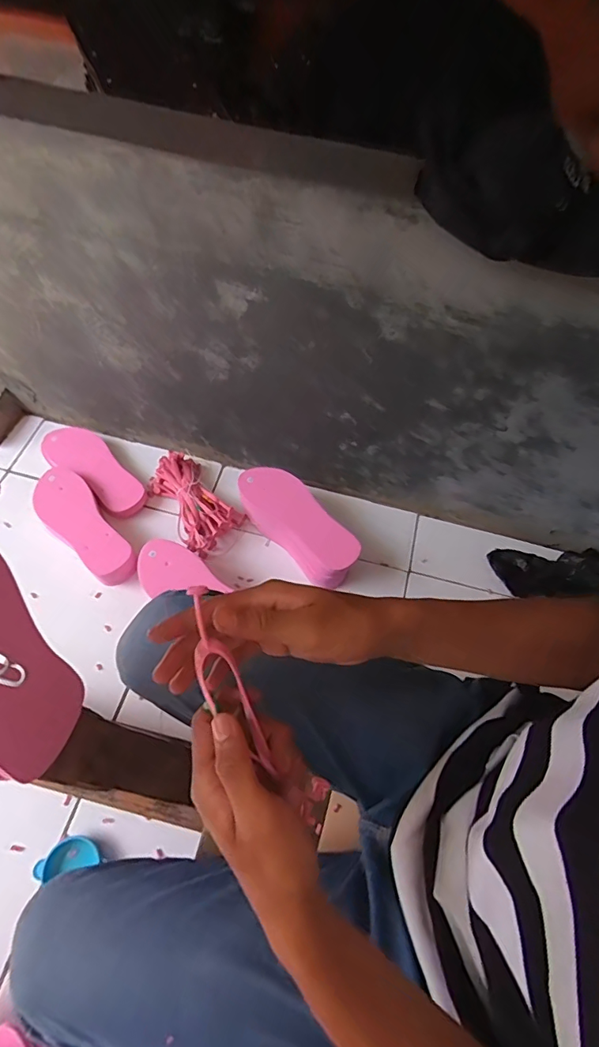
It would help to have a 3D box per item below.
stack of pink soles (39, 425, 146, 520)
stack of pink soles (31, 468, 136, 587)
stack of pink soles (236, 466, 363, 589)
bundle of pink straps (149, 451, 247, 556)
[{"bbox_3d":[-0.400,-0.107,0.917,0.249,0.042,0.102,41,64,19],"label":"stack of pink soles"},{"bbox_3d":[-0.385,0.009,0.853,0.094,0.055,0.259,-37,68,-23],"label":"stack of pink soles"},{"bbox_3d":[-0.004,0.004,0.852,0.254,0.106,0.099,39,64,18],"label":"stack of pink soles"},{"bbox_3d":[-0.200,-0.048,0.887,0.113,0.056,0.207,-34,67,-22],"label":"bundle of pink straps"}]

